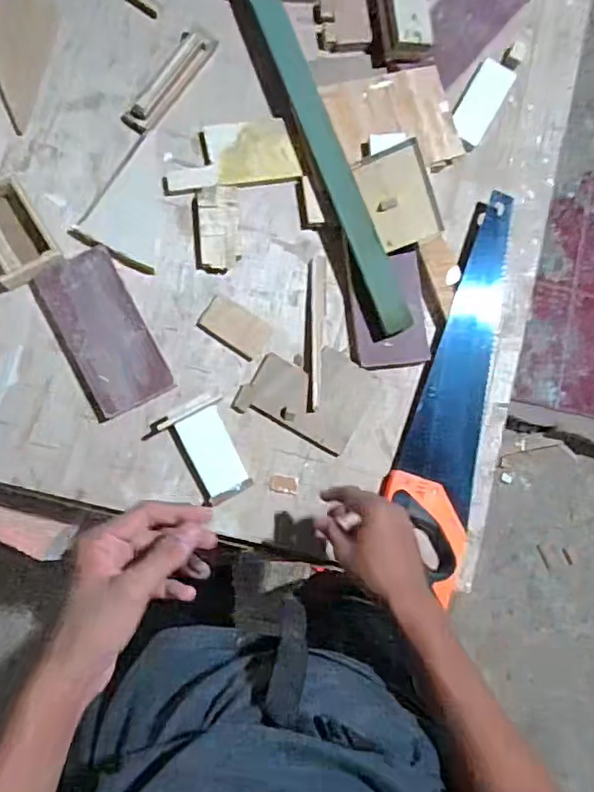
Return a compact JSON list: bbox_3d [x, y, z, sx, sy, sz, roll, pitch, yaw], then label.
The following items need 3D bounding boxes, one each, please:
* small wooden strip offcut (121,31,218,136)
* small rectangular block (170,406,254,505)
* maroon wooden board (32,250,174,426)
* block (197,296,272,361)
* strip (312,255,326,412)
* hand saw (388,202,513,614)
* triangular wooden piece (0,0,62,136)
[{"bbox_3d":[-0.161,-0.402,0.733,0.037,0.023,0.157,35,81,-1],"label":"small wooden strip offcut"},{"bbox_3d":[-0.102,0.071,0.692,0.058,0.011,0.105,-26,86,-9],"label":"small rectangular block"},{"bbox_3d":[-0.233,-0.075,0.689,0.100,0.018,0.194,-27,87,-9],"label":"maroon wooden board"},{"bbox_3d":[-0.076,-0.085,0.721,0.088,0.007,0.050,33,81,-1],"label":"block"},{"bbox_3d":[0.026,-0.082,0.727,0.016,0.010,0.198,3,83,-6],"label":"strip"},{"bbox_3d":[0.204,-0.016,0.738,0.106,0.023,0.495,14,82,-4],"label":"hand saw"},{"bbox_3d":[-0.365,-0.427,0.718,0.099,0.005,0.177,14,79,-16],"label":"triangular wooden piece"}]

